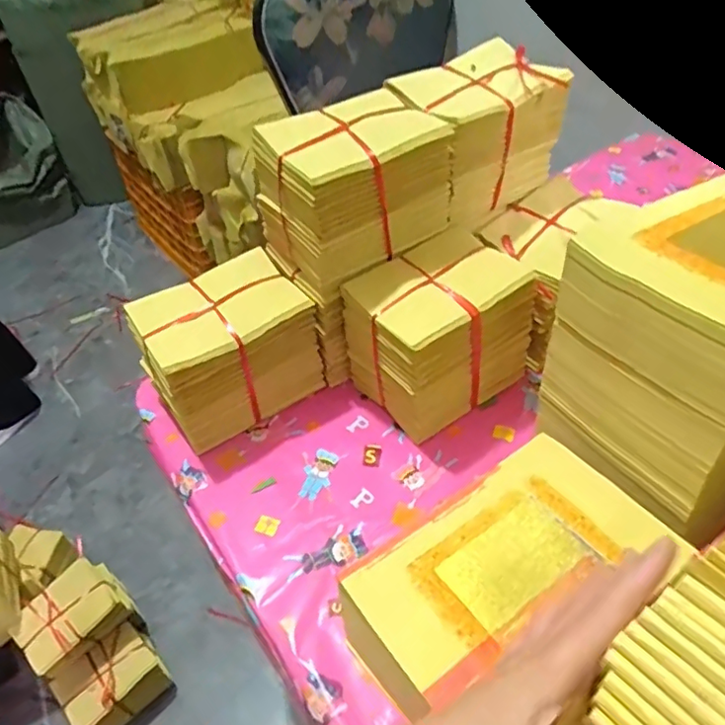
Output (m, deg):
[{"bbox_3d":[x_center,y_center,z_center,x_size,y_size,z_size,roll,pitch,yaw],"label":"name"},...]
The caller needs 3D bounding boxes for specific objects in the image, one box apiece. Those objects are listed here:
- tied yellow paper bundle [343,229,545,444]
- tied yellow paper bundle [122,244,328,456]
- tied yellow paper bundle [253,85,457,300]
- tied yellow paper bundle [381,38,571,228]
[{"bbox_3d":[0.083,-0.033,0.616,0.169,0.141,0.121,-27,49,-21],"label":"tied yellow paper bundle"},{"bbox_3d":[-0.143,-0.011,0.631,0.163,0.142,0.117,-30,50,-23],"label":"tied yellow paper bundle"},{"bbox_3d":[-0.006,-0.172,0.583,0.167,0.135,0.107,-29,50,-22],"label":"tied yellow paper bundle"},{"bbox_3d":[0.124,-0.249,0.643,0.158,0.132,0.118,-27,49,-20],"label":"tied yellow paper bundle"}]

